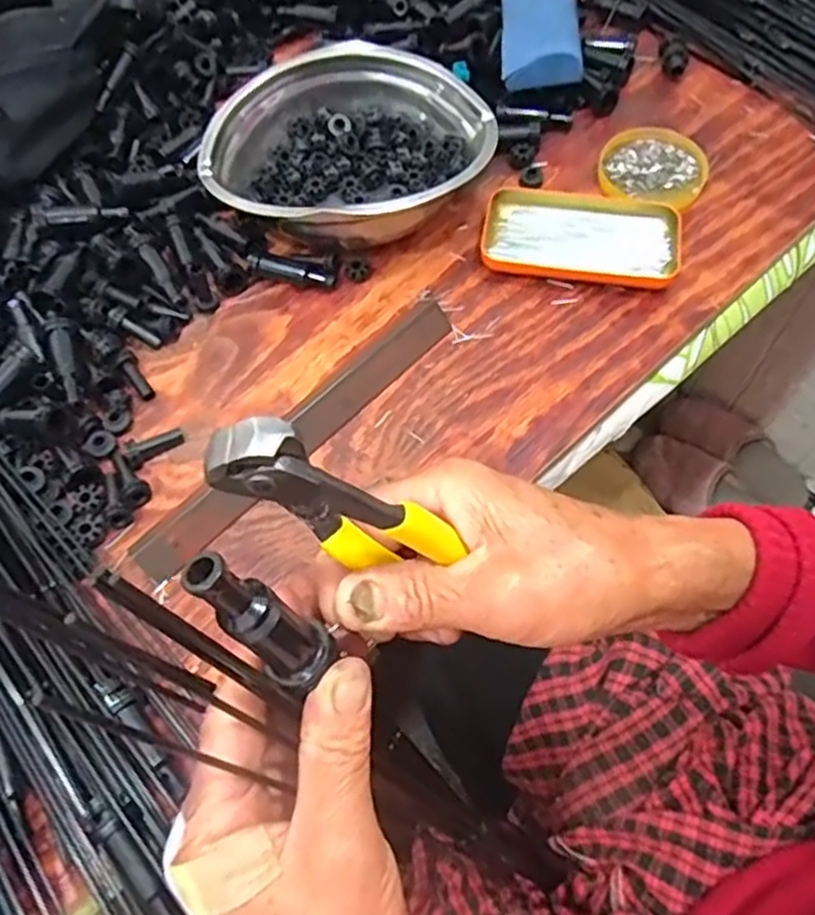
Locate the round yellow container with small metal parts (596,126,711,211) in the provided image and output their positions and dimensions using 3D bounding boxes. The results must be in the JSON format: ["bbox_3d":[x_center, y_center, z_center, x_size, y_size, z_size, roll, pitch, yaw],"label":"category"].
[{"bbox_3d":[0.196,-0.229,0.582,0.084,0.017,0.082,11,63,8],"label":"round yellow container with small metal parts"}]

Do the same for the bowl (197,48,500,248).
[{"bbox_3d":[-0.047,-0.244,0.561,0.220,0.072,0.166,-16,63,-6],"label":"bowl"}]

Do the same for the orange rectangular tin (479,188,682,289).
[{"bbox_3d":[0.130,-0.164,0.548,0.143,0.020,0.074,9,63,7],"label":"orange rectangular tin"}]

